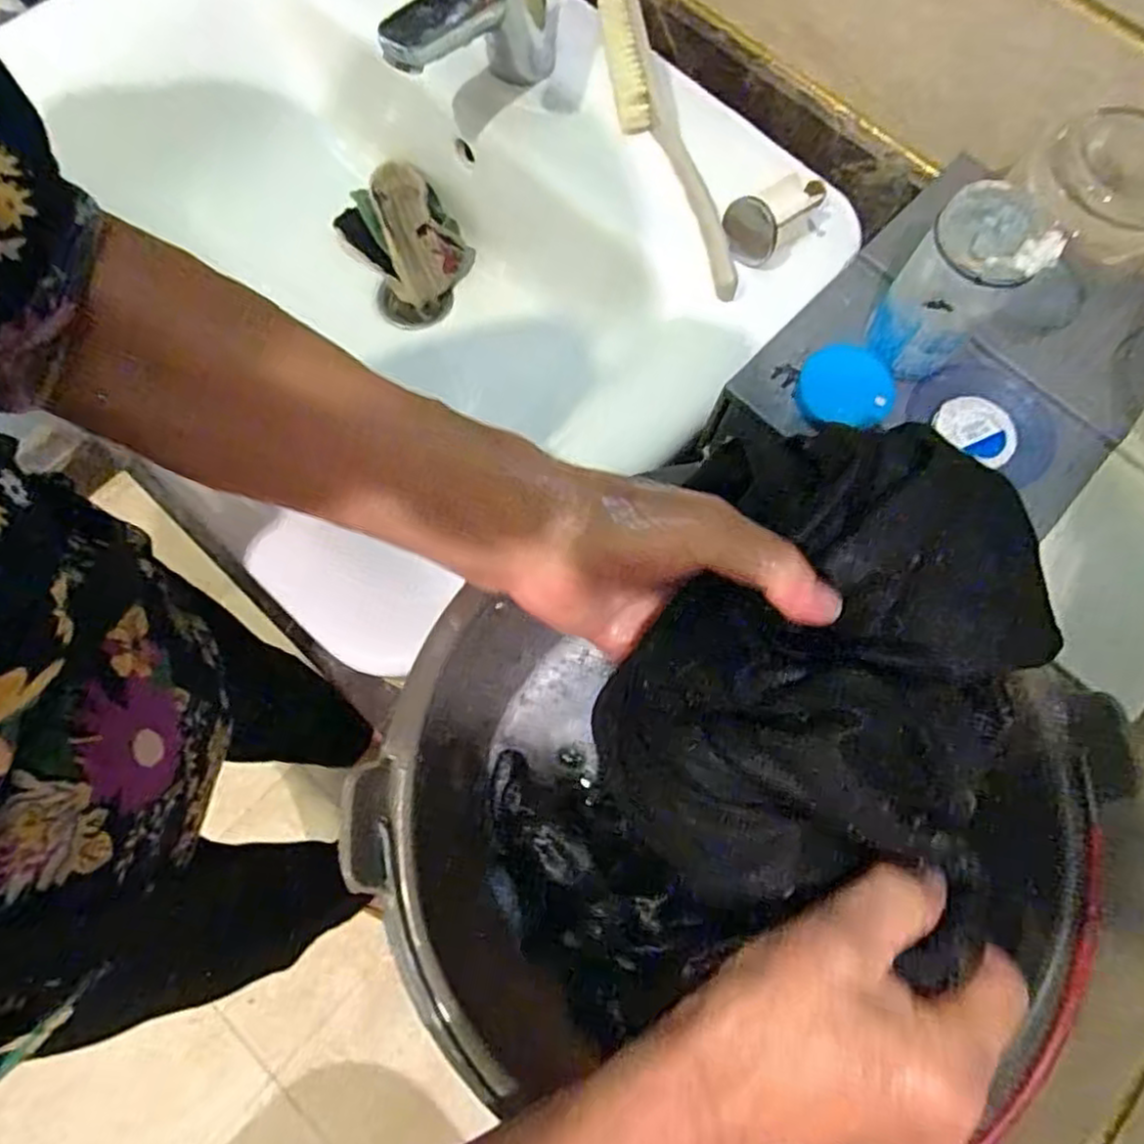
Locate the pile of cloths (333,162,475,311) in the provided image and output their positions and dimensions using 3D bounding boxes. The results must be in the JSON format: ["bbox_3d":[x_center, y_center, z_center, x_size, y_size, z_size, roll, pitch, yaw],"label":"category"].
[{"bbox_3d":[-0.138,-0.276,0.578,0.073,0.050,0.103,-41,78,-13],"label":"pile of cloths"}]

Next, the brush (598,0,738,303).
[{"bbox_3d":[0.058,-0.272,0.450,0.032,0.050,0.224,-16,74,-7],"label":"brush"}]

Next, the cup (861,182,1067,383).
[{"bbox_3d":[0.184,-0.138,0.336,0.047,0.085,0.055,37,75,9],"label":"cup"}]

